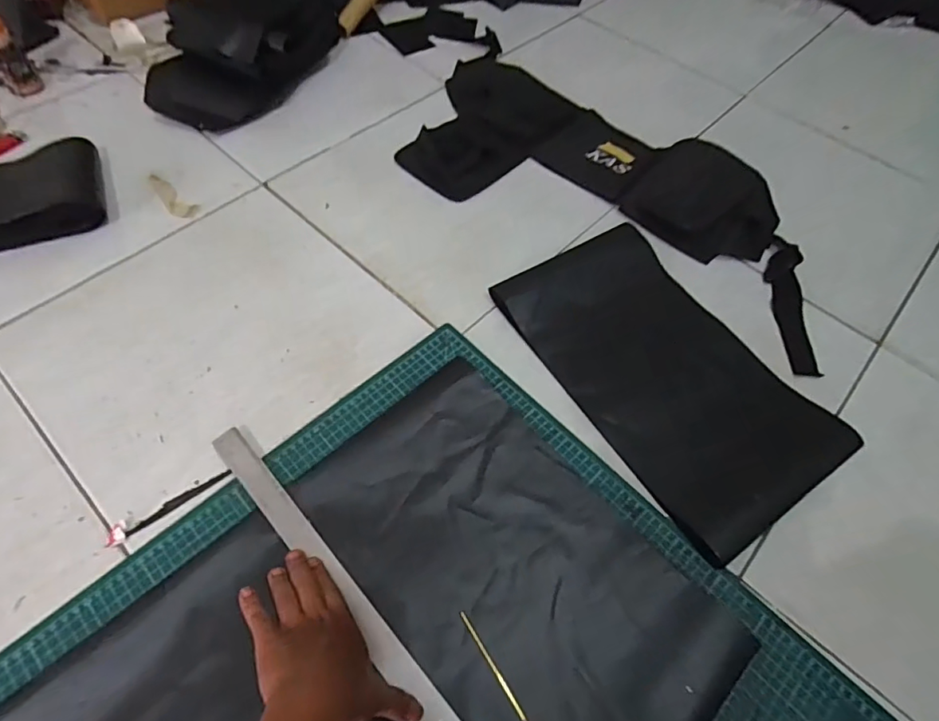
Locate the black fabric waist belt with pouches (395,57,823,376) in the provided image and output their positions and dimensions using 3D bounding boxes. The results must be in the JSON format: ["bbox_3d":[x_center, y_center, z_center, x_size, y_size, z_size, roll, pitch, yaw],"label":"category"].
[{"bbox_3d":[0.215,-0.276,0.788,0.727,0.037,0.352,34,63,16],"label":"black fabric waist belt with pouches"}]

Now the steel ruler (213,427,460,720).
[{"bbox_3d":[-0.083,0.251,0.463,0.030,0.008,0.514,-37,68,-22],"label":"steel ruler"}]

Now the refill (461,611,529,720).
[{"bbox_3d":[0.023,0.271,0.455,0.006,0.004,0.106,-28,64,-19],"label":"refill"}]

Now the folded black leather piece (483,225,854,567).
[{"bbox_3d":[0.238,0.004,0.619,0.239,0.030,0.384,-28,64,-19],"label":"folded black leather piece"}]

